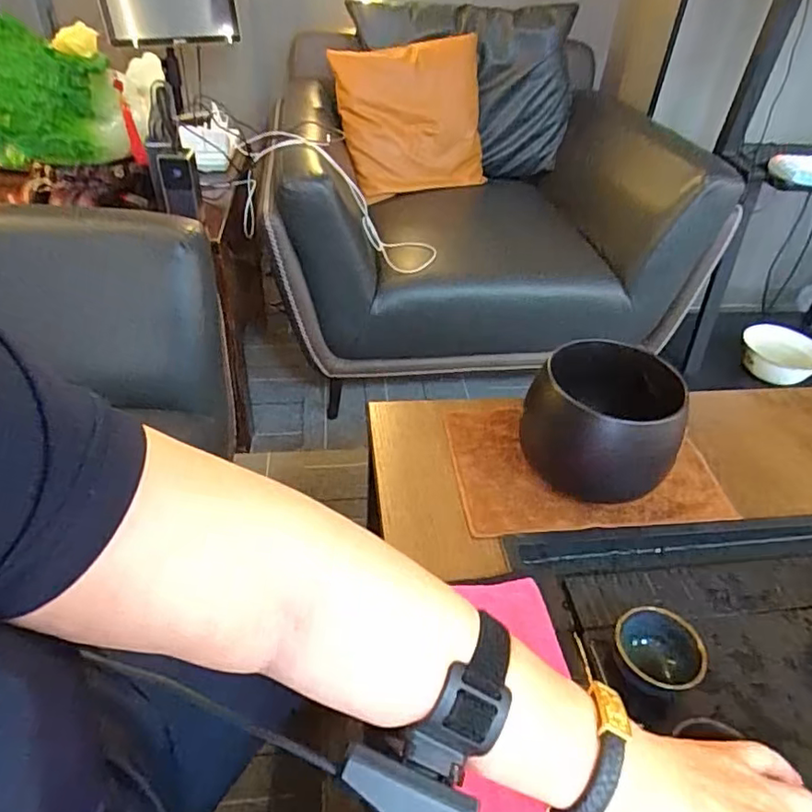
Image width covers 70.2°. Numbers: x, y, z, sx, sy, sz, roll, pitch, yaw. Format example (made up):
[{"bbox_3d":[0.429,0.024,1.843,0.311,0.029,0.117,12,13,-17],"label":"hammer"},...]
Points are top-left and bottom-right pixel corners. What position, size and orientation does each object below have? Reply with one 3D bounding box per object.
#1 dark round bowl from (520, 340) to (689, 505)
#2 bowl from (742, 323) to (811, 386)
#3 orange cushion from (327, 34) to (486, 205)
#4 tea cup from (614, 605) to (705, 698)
[{"bbox_3d":[0.191,0.016,0.573,0.133,0.116,0.132,1,40,-1],"label":"dark round bowl"},{"bbox_3d":[0.997,-0.138,1.533,0.170,0.083,0.170,2,40,-2],"label":"bowl"},{"bbox_3d":[0.015,-0.733,1.493,0.364,0.349,0.120,-15,22,-8],"label":"orange cushion"},{"bbox_3d":[0.193,0.191,0.445,0.055,0.051,0.061,-25,47,-28],"label":"tea cup"}]

